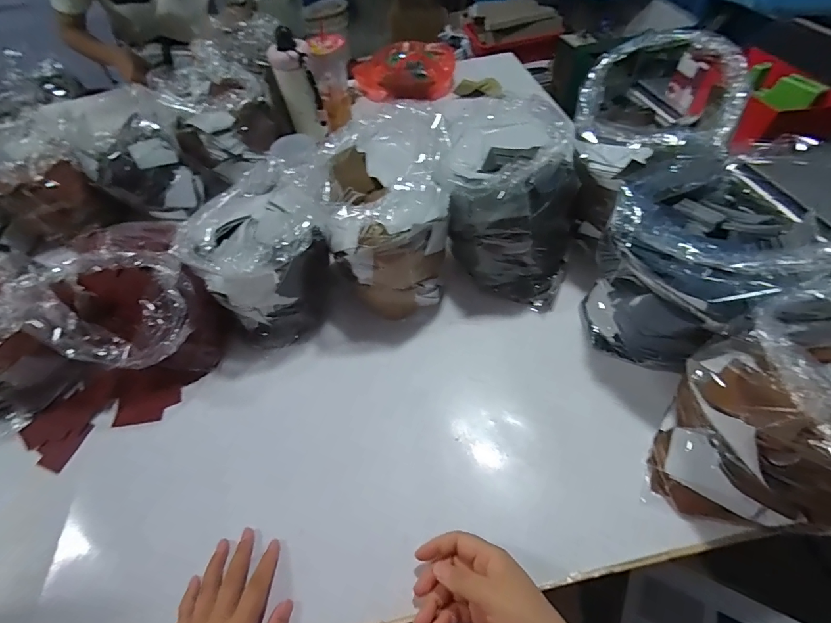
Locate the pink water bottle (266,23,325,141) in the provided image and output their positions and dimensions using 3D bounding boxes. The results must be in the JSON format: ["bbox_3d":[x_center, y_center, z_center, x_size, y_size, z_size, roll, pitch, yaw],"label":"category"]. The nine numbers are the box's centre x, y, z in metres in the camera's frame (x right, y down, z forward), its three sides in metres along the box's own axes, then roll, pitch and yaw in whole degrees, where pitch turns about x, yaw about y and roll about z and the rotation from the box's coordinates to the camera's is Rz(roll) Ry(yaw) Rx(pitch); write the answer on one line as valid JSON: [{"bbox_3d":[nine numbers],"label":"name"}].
[{"bbox_3d":[-0.235,-0.451,0.815,0.074,0.189,0.067,-23,54,-11],"label":"pink water bottle"}]

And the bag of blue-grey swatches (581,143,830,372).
[{"bbox_3d":[0.319,-0.054,0.454,0.184,0.218,0.182,-28,55,-15],"label":"bag of blue-grey swatches"}]

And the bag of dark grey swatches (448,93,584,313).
[{"bbox_3d":[0.139,-0.173,0.592,0.184,0.192,0.264,0,53,6],"label":"bag of dark grey swatches"}]

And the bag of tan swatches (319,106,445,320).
[{"bbox_3d":[-0.037,-0.142,0.588,0.165,0.178,0.231,-3,53,4],"label":"bag of tan swatches"}]

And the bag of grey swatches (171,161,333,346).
[{"bbox_3d":[-0.218,-0.076,0.579,0.169,0.169,0.184,-38,58,-21],"label":"bag of grey swatches"}]

